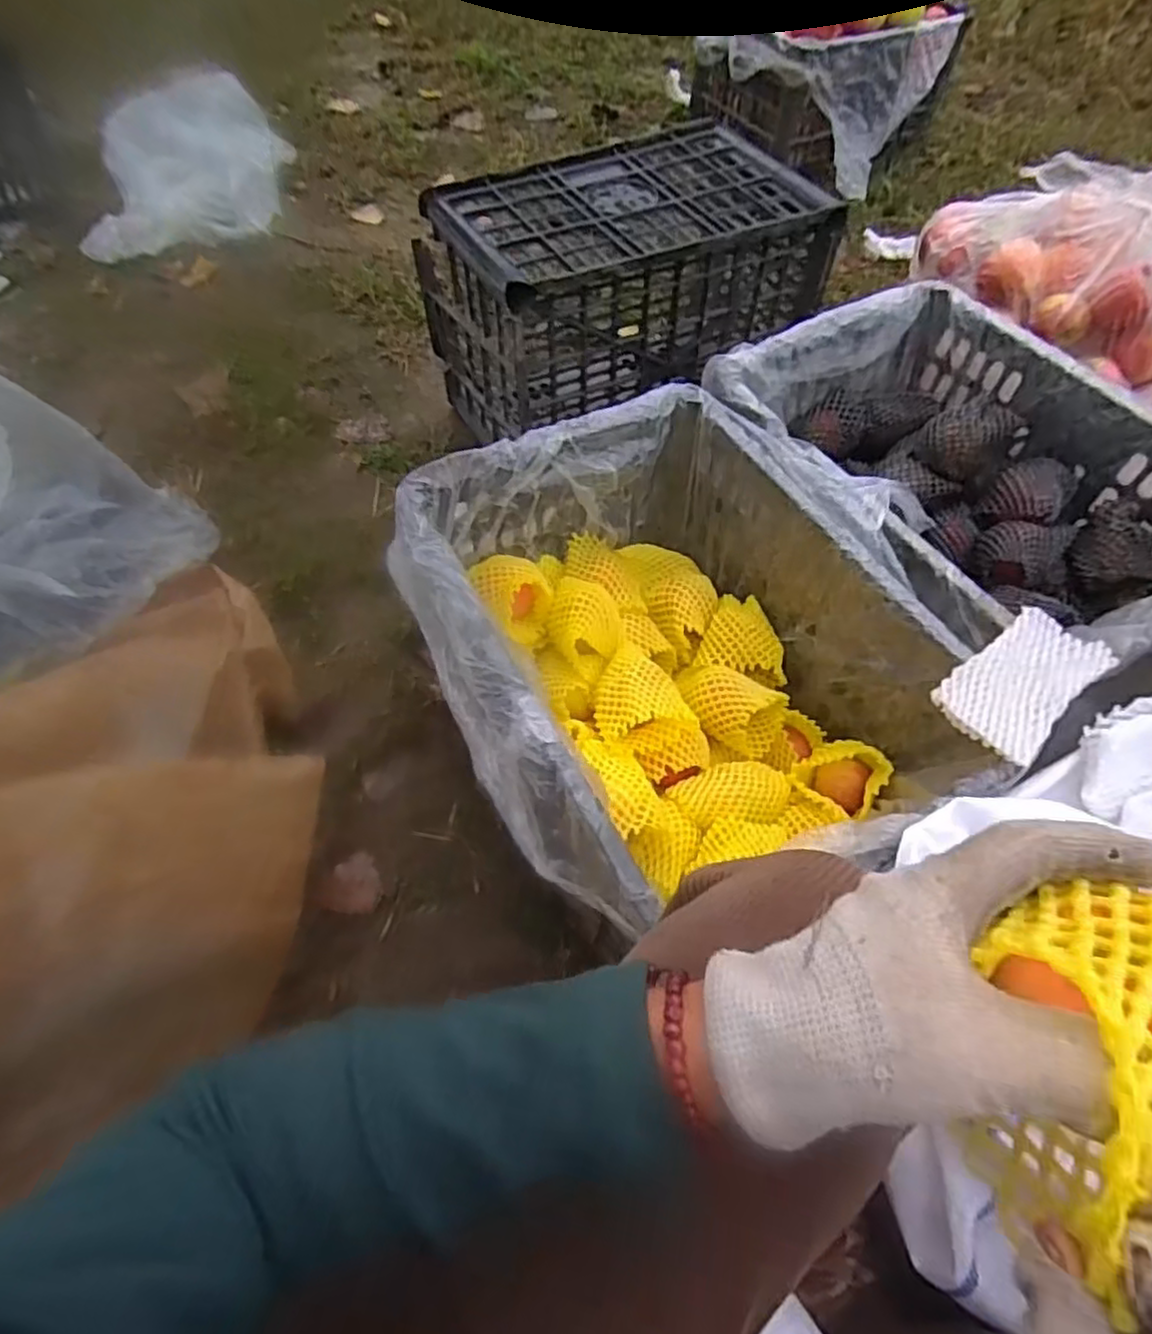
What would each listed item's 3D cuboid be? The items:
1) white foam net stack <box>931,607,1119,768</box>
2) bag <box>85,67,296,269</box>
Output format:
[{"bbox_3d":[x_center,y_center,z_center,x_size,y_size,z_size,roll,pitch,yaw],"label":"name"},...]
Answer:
[{"bbox_3d":[0.343,0.007,0.538,0.130,0.027,0.076,-36,62,-22],"label":"white foam net stack"},{"bbox_3d":[-0.775,-1.001,1.409,0.290,0.179,0.457,8,56,6],"label":"bag"}]

